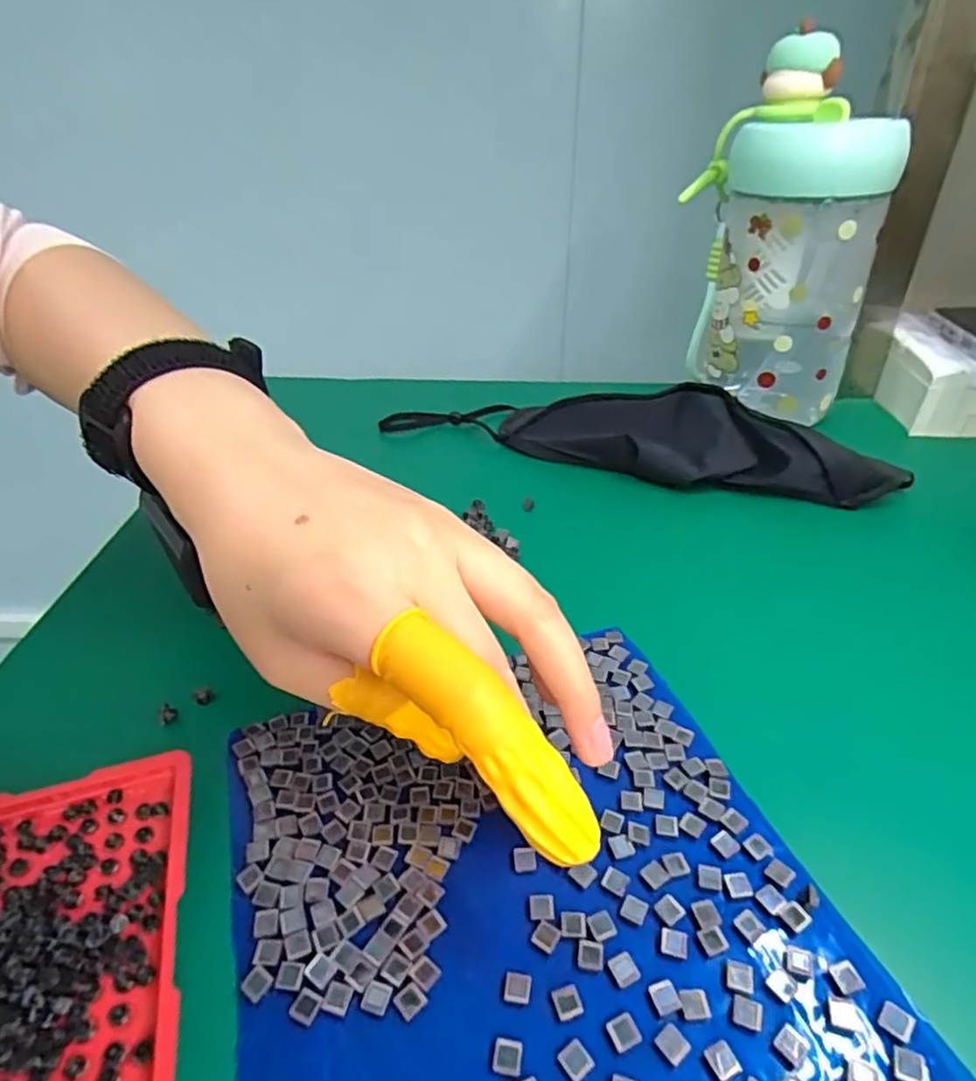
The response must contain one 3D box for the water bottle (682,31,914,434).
[{"bbox_3d":[0.168,-0.164,0.384,0.106,0.189,0.072,14,39,21],"label":"water bottle"}]

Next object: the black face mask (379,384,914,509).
[{"bbox_3d":[0.075,-0.065,0.371,0.277,0.031,0.055,13,39,21],"label":"black face mask"}]

